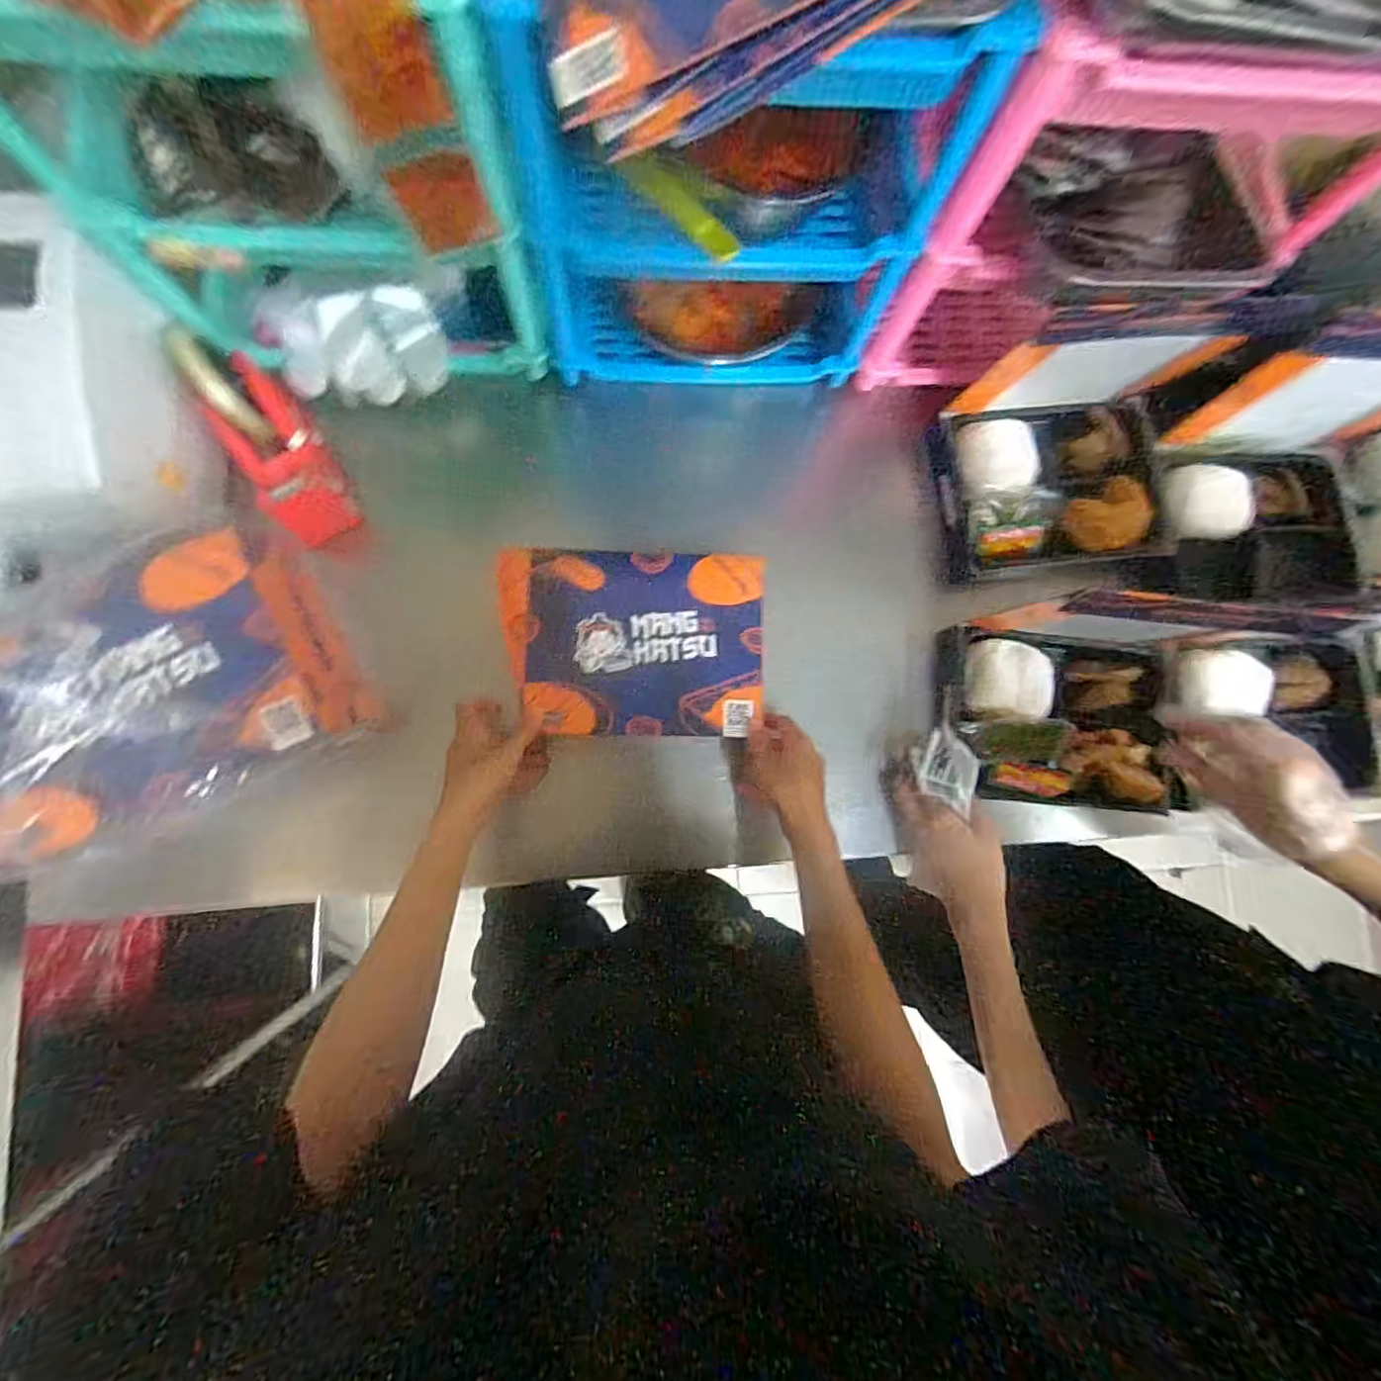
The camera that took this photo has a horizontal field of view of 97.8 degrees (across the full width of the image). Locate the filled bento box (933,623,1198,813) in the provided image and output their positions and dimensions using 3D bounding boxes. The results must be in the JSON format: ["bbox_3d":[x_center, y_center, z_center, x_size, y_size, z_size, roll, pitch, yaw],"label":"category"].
[{"bbox_3d":[0.352,0.027,0.585,0.207,0.051,0.162,5,84,-5],"label":"filled bento box"}]

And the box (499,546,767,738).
[{"bbox_3d":[-0.050,-0.045,0.551,0.235,0.014,0.168,1,84,-5],"label":"box"}]

